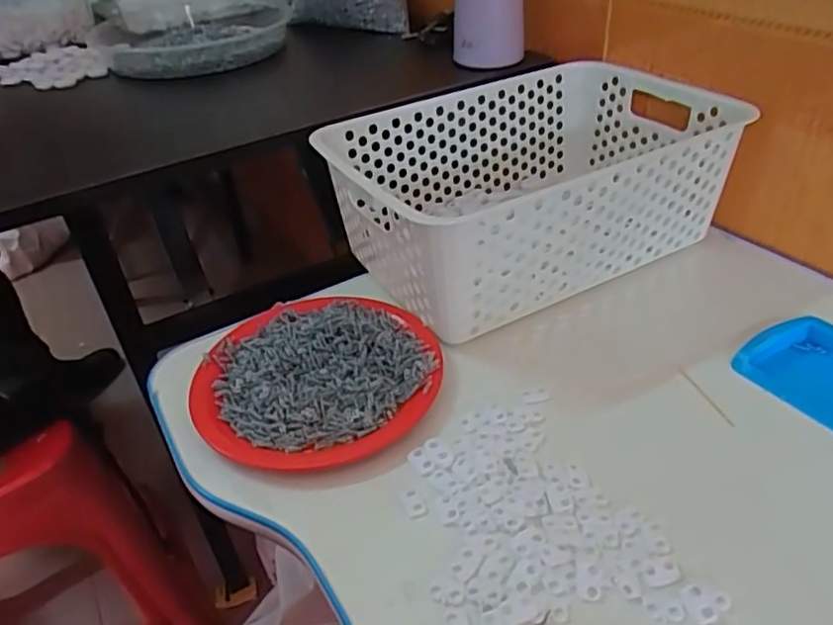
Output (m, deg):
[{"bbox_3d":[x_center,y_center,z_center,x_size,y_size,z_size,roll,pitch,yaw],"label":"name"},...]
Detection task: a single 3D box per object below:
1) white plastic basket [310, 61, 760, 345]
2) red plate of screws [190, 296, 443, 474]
[{"bbox_3d":[0.093,-0.105,0.541,0.289,0.112,0.206,-23,40,-20],"label":"white plastic basket"},{"bbox_3d":[-0.068,0.038,0.447,0.162,0.023,0.165,-4,37,3],"label":"red plate of screws"}]

